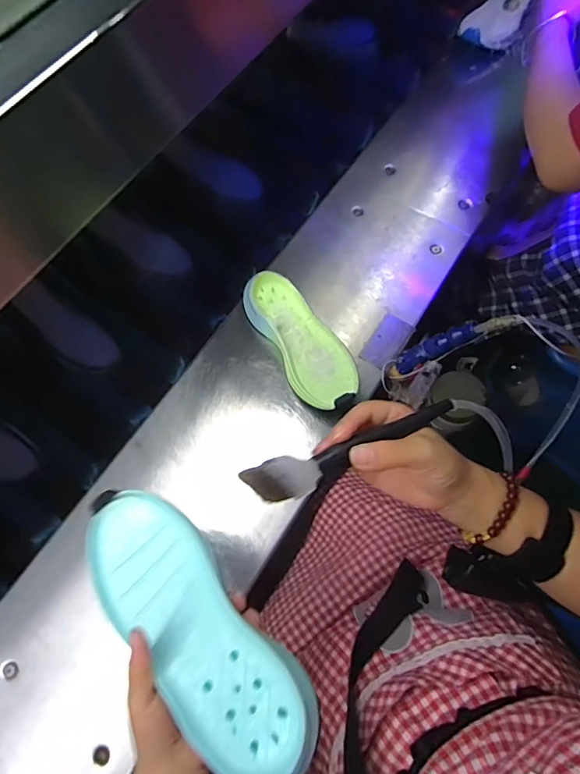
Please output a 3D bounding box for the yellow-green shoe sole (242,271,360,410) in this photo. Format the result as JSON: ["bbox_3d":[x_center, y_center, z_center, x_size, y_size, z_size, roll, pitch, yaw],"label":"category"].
[{"bbox_3d":[0.017,-0.064,0.639,0.090,0.044,0.218,-29,72,-12],"label":"yellow-green shoe sole"}]

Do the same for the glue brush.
[{"bbox_3d":[0.050,0.041,0.323,0.171,0.024,0.026,-20,70,-21],"label":"glue brush"}]

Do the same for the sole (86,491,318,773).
[{"bbox_3d":[-0.072,0.171,0.331,0.080,0.025,0.221,-40,65,-16],"label":"sole"}]

